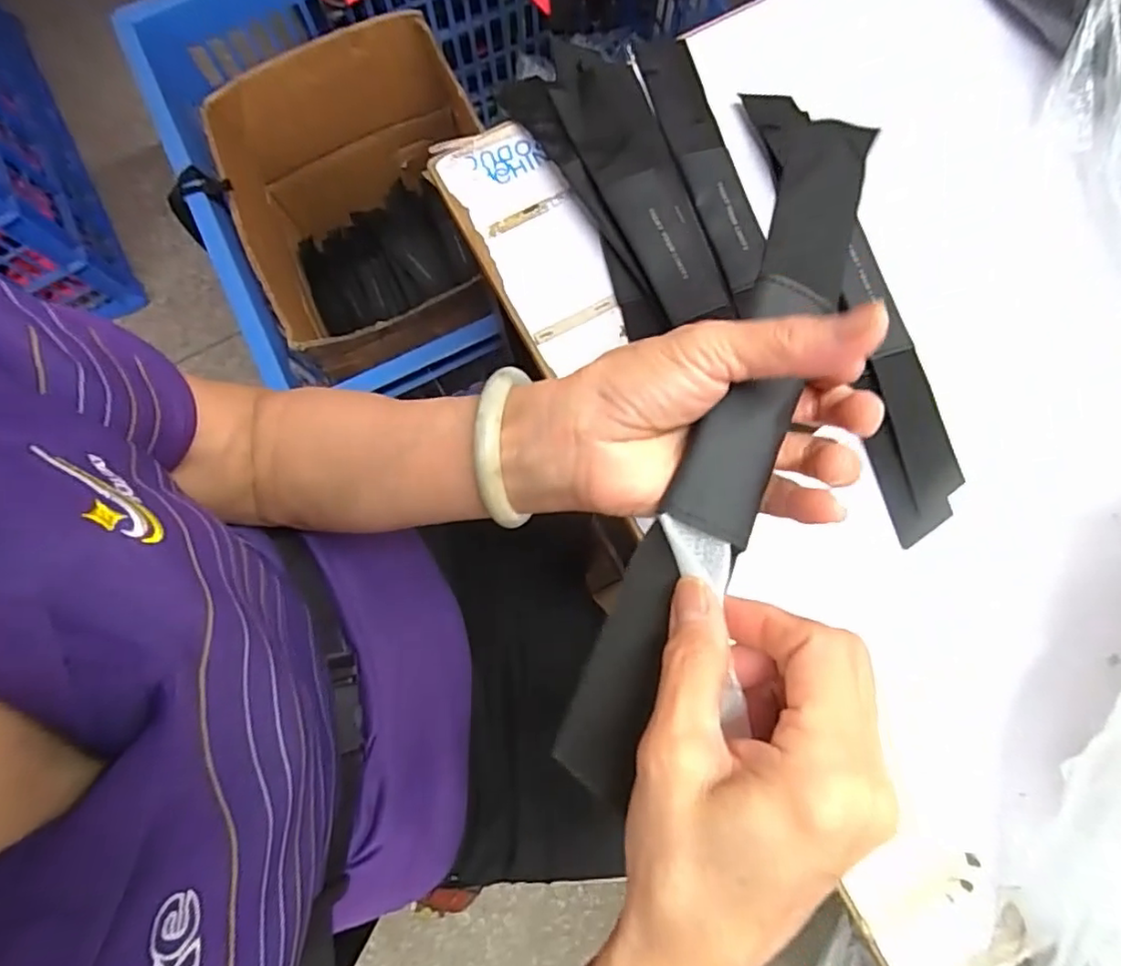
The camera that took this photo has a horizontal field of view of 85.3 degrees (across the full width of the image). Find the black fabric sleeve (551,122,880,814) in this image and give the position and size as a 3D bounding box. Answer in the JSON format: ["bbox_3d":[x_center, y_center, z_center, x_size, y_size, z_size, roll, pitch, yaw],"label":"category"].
[{"bbox_3d":[0.072,-0.028,0.241,0.038,0.024,0.298,24,77,6],"label":"black fabric sleeve"}]

